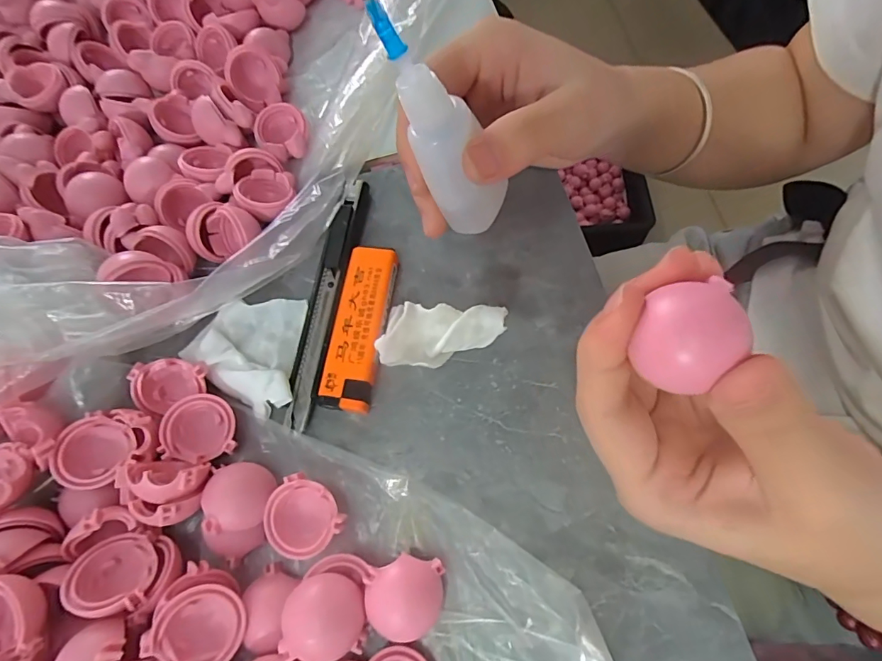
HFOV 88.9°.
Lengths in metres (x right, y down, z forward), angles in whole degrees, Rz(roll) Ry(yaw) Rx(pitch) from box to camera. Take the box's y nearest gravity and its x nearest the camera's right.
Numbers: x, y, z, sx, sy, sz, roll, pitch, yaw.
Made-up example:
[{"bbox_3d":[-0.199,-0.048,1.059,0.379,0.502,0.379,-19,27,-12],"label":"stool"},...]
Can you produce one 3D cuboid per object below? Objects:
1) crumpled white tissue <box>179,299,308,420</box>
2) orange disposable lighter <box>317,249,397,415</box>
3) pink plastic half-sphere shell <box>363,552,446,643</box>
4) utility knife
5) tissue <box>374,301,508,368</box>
[{"bbox_3d":[-0.095,0.010,0.214,0.052,0.012,0.057,-2,68,5],"label":"crumpled white tissue"},{"bbox_3d":[-0.039,-0.002,0.212,0.026,0.012,0.079,8,68,1],"label":"orange disposable lighter"},{"bbox_3d":[-0.014,0.100,0.170,0.029,0.010,0.026,-7,68,3],"label":"pink plastic half-sphere shell"},{"bbox_3d":[-0.056,-0.019,0.219,0.017,0.017,0.128,9,68,1],"label":"utility knife"},{"bbox_3d":[0.000,0.001,0.205,0.055,0.015,0.028,0,69,5],"label":"tissue"}]

